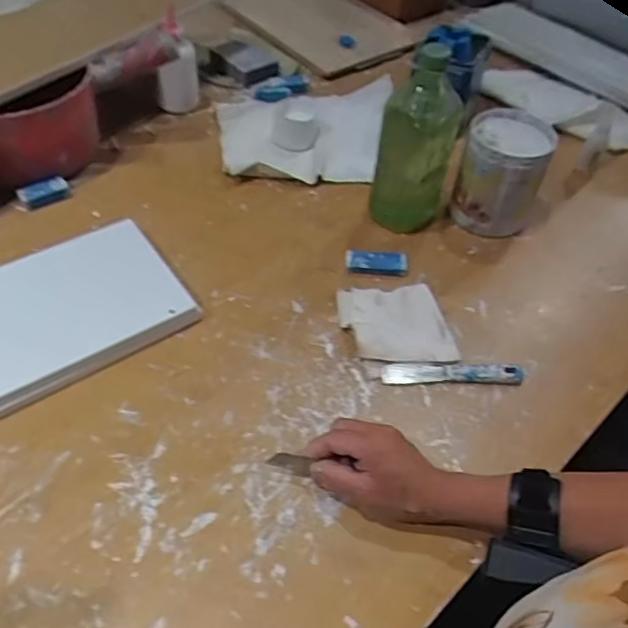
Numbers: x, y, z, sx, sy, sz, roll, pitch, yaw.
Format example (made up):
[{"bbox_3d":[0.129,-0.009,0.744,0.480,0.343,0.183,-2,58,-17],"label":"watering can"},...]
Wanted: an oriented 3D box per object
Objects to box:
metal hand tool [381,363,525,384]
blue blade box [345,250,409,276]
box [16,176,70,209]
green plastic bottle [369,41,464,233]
[{"bbox_3d":[0.139,0.059,0.584,0.140,0.015,0.021,1,51,-5],"label":"metal hand tool"},{"bbox_3d":[0.073,-0.059,0.673,0.071,0.014,0.026,6,50,-1],"label":"blue blade box"},{"bbox_3d":[-0.327,-0.148,0.706,0.058,0.019,0.023,-25,57,-24],"label":"box"},{"bbox_3d":[0.121,-0.199,0.673,0.087,0.206,0.084,15,51,6],"label":"green plastic bottle"}]

